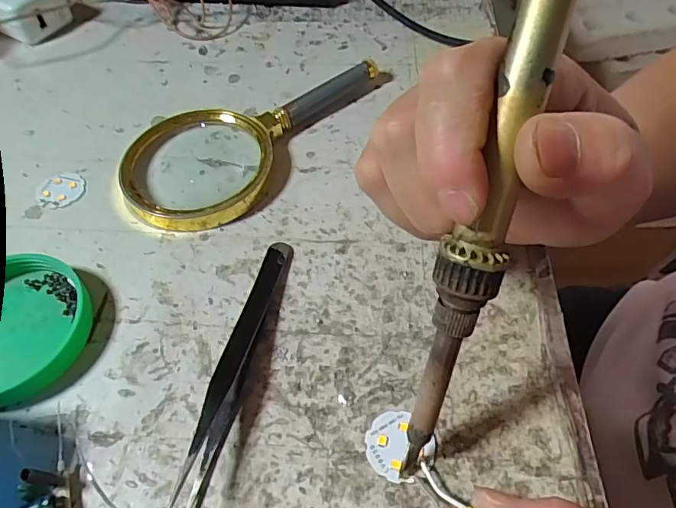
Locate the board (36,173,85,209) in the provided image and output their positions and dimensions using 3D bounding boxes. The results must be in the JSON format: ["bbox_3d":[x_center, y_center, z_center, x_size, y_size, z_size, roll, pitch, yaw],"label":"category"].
[{"bbox_3d":[-0.143,-0.033,0.252,0.023,0.004,0.022,-1,54,1],"label":"board"}]

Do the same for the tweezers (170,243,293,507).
[{"bbox_3d":[-0.039,0.038,0.189,0.012,0.014,0.113,10,55,10],"label":"tweezers"}]

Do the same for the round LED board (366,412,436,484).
[{"bbox_3d":[0.021,0.067,0.172,0.022,0.004,0.022,-1,54,1],"label":"round LED board"}]

